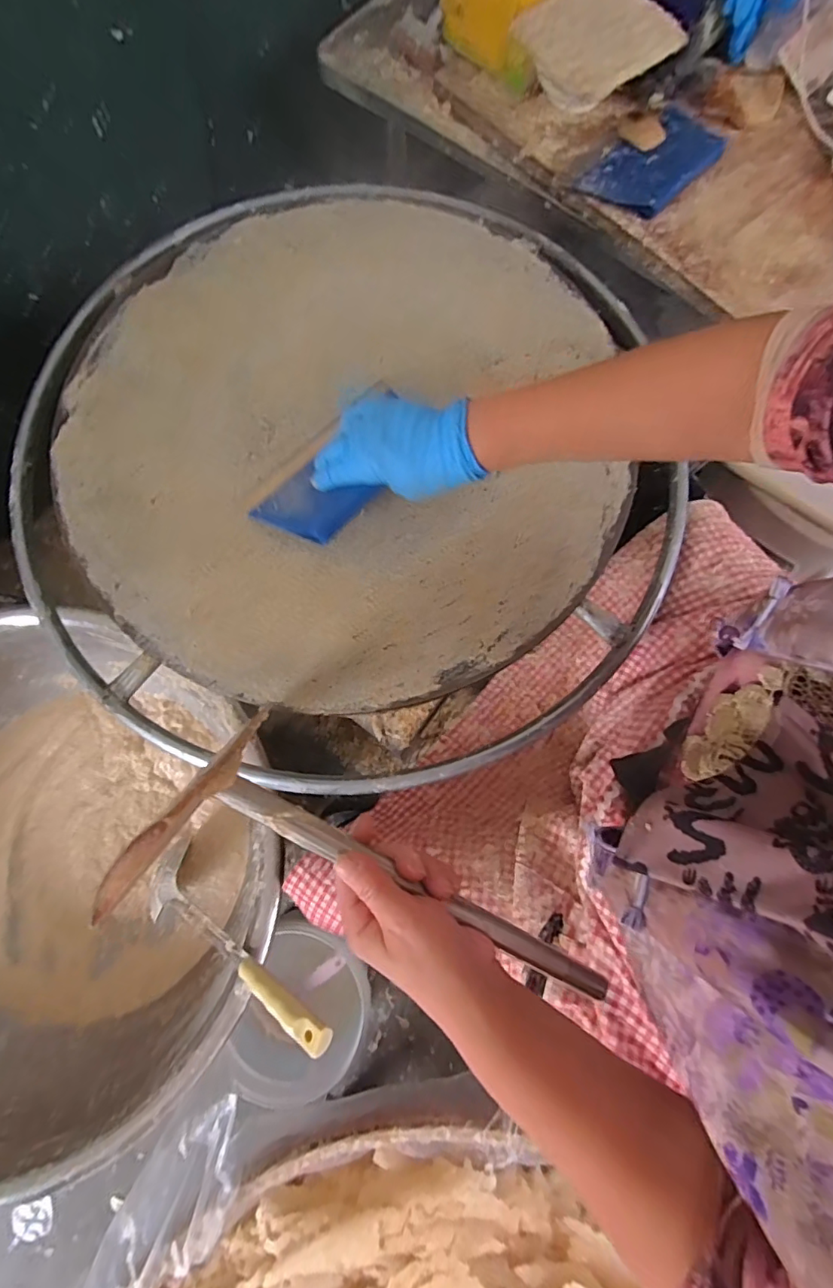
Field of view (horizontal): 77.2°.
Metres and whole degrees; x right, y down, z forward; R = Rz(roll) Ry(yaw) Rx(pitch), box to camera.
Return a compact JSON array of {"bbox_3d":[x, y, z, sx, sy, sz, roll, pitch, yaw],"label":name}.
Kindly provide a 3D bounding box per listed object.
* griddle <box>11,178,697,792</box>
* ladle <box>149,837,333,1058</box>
[{"bbox_3d":[-0.083,-0.210,0.548,0.663,0.057,0.694,0,77,0],"label":"griddle"},{"bbox_3d":[-0.207,0.332,0.590,0.351,0.059,0.075,14,74,40],"label":"ladle"}]

